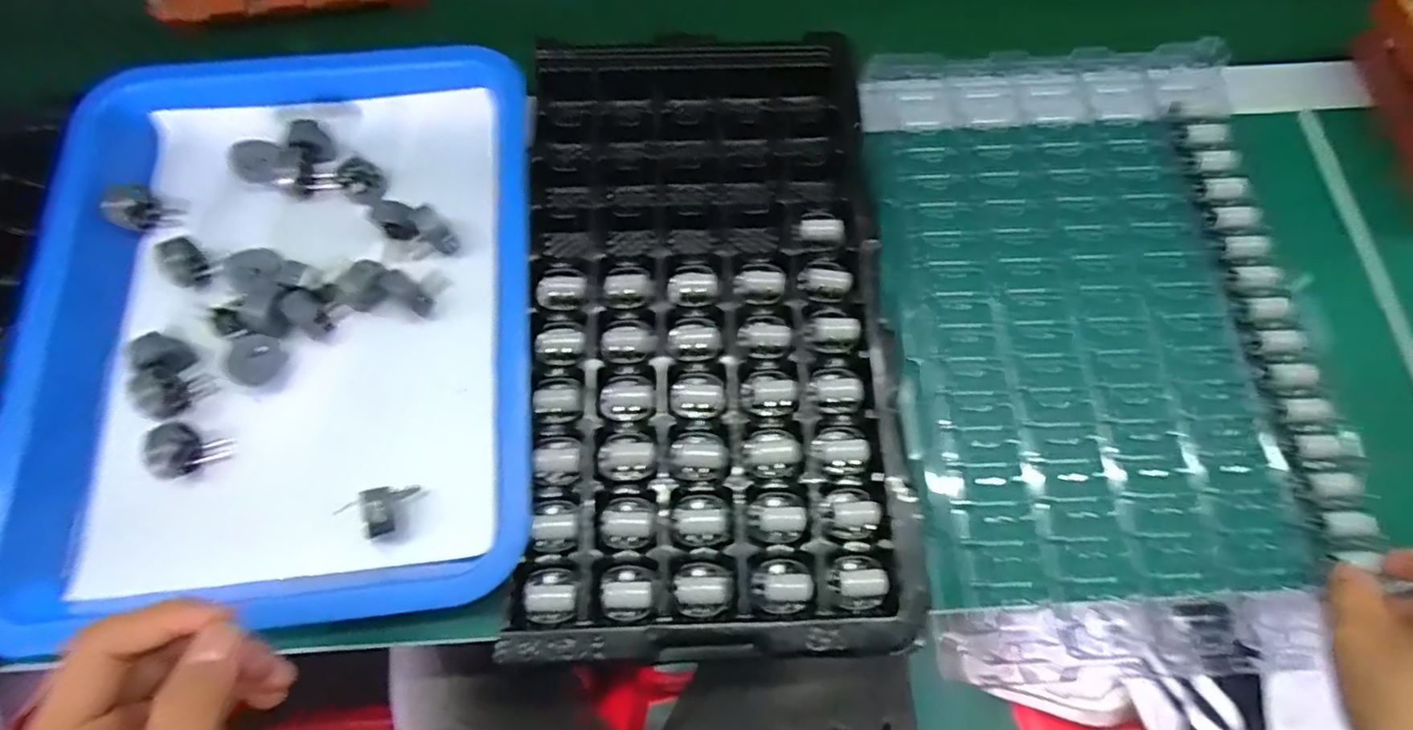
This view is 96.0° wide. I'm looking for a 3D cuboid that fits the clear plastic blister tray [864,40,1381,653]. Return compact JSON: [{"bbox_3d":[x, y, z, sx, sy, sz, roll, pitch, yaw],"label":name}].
[{"bbox_3d":[0.220,-0.032,0.367,0.222,0.024,0.350,-2,71,-1],"label":"clear plastic blister tray"}]

